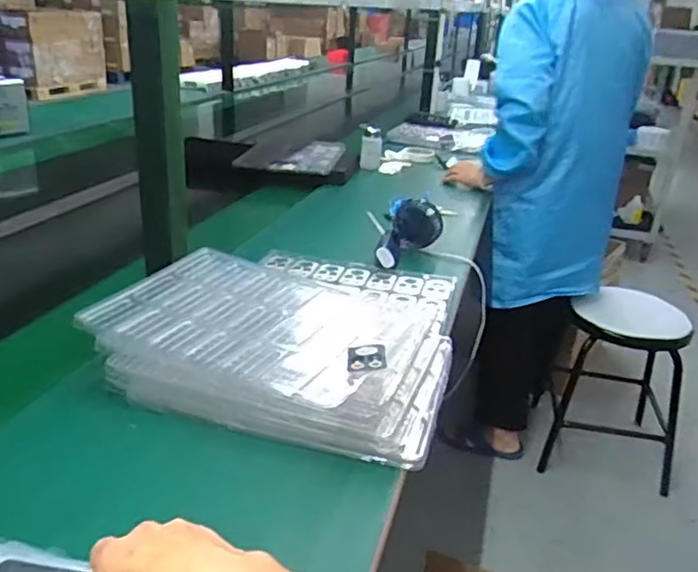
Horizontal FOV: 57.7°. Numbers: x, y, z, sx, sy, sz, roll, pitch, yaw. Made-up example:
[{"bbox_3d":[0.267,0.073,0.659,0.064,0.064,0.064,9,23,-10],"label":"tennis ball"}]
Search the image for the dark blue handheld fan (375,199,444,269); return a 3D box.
[{"bbox_3d":[0.107,-0.086,1.090,0.092,0.084,0.179,9,25,12],"label":"dark blue handheld fan"}]

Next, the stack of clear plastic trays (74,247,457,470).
[{"bbox_3d":[-0.043,0.027,0.814,0.363,0.081,0.461,11,25,15],"label":"stack of clear plastic trays"}]

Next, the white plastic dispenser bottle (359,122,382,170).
[{"bbox_3d":[0.056,-0.365,1.650,0.061,0.111,0.066,5,24,3],"label":"white plastic dispenser bottle"}]

